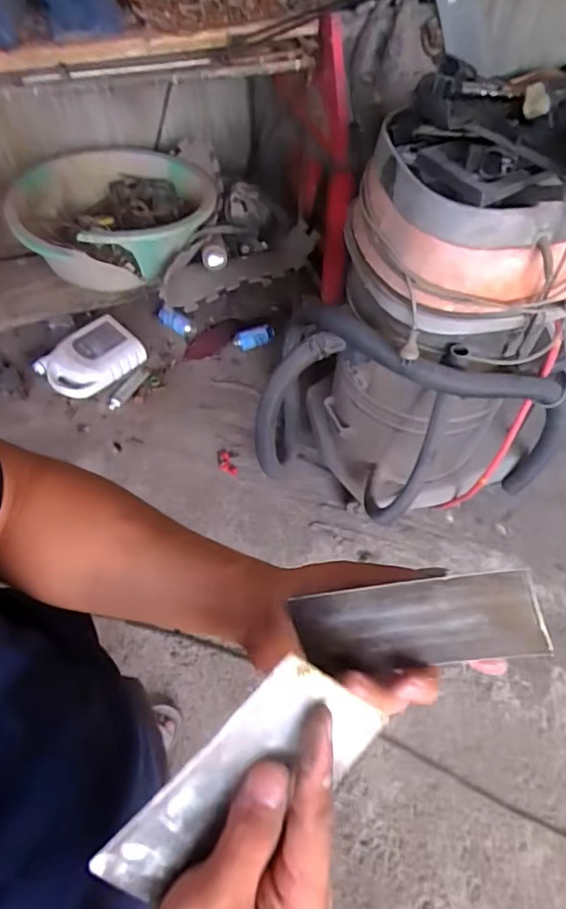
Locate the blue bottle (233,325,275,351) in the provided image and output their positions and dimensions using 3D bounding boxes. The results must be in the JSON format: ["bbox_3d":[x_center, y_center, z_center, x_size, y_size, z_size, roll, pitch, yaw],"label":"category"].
[{"bbox_3d":[-0.097,-0.393,1.857,0.142,0.057,0.052,-17,59,7],"label":"blue bottle"}]

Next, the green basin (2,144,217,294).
[{"bbox_3d":[-0.440,-0.647,1.441,0.497,0.159,0.465,0,56,-1],"label":"green basin"}]

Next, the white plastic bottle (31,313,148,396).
[{"bbox_3d":[-0.588,-0.290,1.702,0.192,0.113,0.281,36,63,21],"label":"white plastic bottle"}]

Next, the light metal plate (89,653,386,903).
[{"bbox_3d":[-0.017,0.162,0.265,0.130,0.004,0.076,-44,111,-10],"label":"light metal plate"}]

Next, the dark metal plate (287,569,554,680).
[{"bbox_3d":[0.077,0.098,0.312,0.131,0.071,0.004,-11,32,12],"label":"dark metal plate"}]

